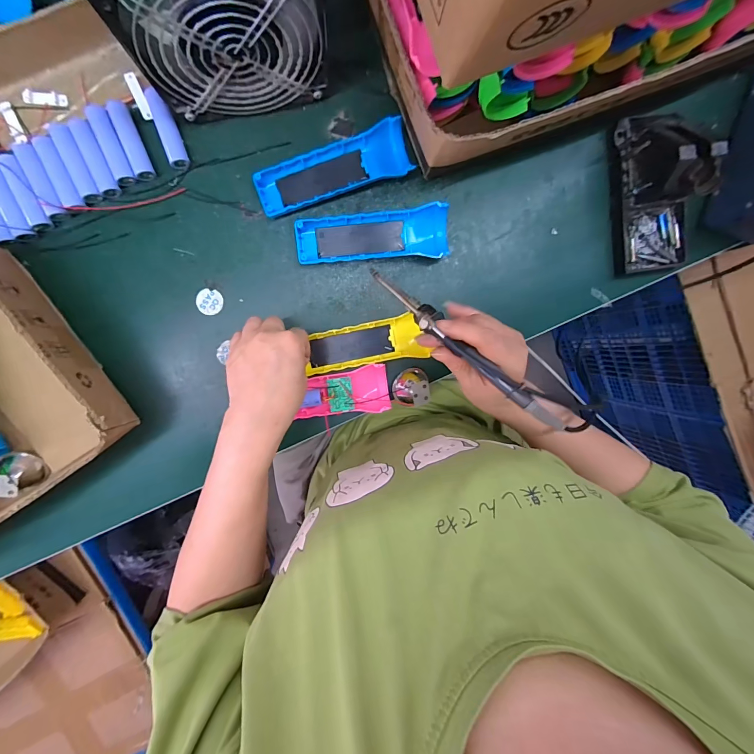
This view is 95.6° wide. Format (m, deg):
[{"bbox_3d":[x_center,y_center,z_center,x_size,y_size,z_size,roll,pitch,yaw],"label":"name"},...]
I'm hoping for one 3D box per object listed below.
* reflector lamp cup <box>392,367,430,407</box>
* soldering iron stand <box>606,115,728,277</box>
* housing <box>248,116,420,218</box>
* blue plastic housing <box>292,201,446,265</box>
[{"bbox_3d":[0.038,0.011,0.371,0.037,0.027,0.038,0,98,-4],"label":"reflector lamp cup"},{"bbox_3d":[0.295,-0.191,0.350,0.072,0.079,0.153,-9,98,-2],"label":"soldering iron stand"},{"bbox_3d":[-0.043,-0.207,0.344,0.155,0.021,0.050,-18,98,-1],"label":"housing"},{"bbox_3d":[-0.003,-0.143,0.352,0.156,0.025,0.048,-8,98,-3],"label":"blue plastic housing"}]

